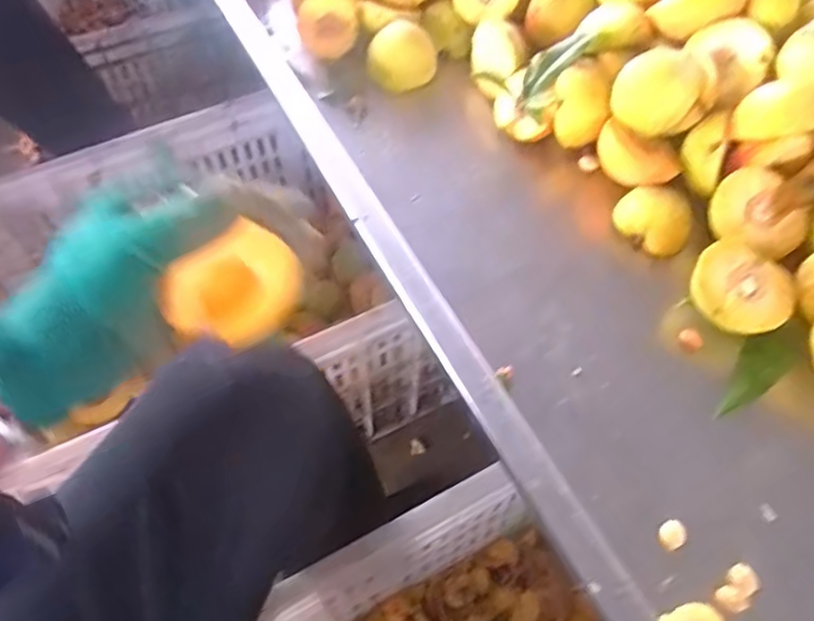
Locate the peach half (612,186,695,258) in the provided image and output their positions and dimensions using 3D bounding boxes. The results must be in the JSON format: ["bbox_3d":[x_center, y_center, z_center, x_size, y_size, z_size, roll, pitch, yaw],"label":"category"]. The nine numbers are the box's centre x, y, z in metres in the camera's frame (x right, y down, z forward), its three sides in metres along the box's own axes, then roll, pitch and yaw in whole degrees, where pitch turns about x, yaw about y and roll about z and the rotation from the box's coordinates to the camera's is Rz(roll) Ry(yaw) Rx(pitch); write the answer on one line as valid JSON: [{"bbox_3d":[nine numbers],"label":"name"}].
[{"bbox_3d":[0.185,-0.070,0.495,0.041,0.029,0.055,-38,63,-22],"label":"peach half"}]

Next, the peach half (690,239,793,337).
[{"bbox_3d":[0.223,-0.010,0.448,0.063,0.032,0.064,-1,56,1],"label":"peach half"}]

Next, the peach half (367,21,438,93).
[{"bbox_3d":[-0.005,-0.228,0.594,0.059,0.040,0.049,-19,58,-13],"label":"peach half"}]

